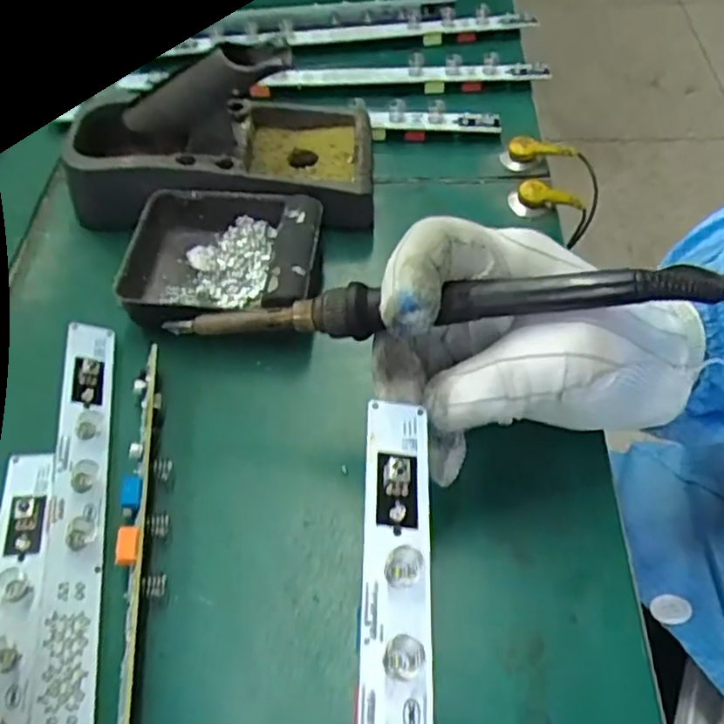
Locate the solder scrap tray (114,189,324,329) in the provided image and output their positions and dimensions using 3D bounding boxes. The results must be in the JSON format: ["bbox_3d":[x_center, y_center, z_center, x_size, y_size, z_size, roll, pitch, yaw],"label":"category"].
[{"bbox_3d":[-0.072,-0.051,0.347,0.102,0.034,0.090,-1,54,3],"label":"solder scrap tray"}]

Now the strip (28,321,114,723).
[{"bbox_3d":[-0.109,0.100,0.250,0.021,0.008,0.288,4,53,-22],"label":"strip"}]

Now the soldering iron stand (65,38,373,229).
[{"bbox_3d":[-0.077,-0.130,0.374,0.166,0.078,0.088,-1,54,3],"label":"soldering iron stand"}]

